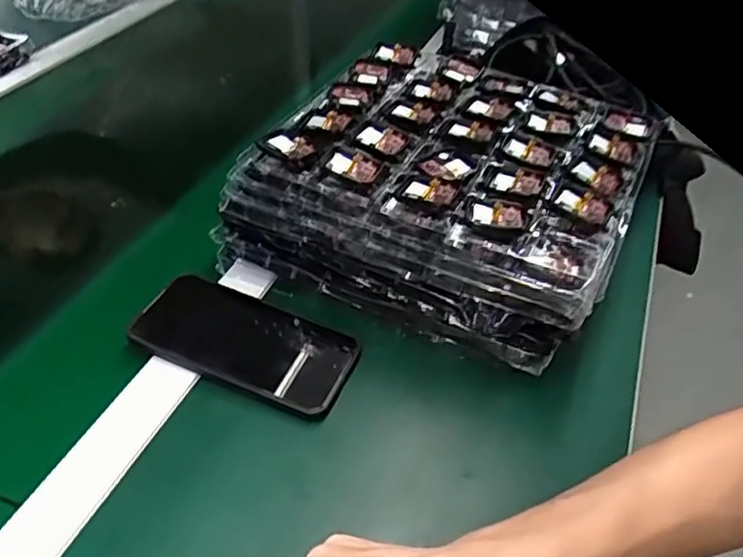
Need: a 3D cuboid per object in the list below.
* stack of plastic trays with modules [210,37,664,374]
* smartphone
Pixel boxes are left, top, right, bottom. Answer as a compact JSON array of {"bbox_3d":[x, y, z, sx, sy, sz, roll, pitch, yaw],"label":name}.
[{"bbox_3d":[0.069,-0.076,0.567,0.290,0.114,0.277,20,45,17],"label":"stack of plastic trays with modules"},{"bbox_3d":[-0.093,0.045,0.484,0.160,0.012,0.076,21,48,13],"label":"smartphone"}]

